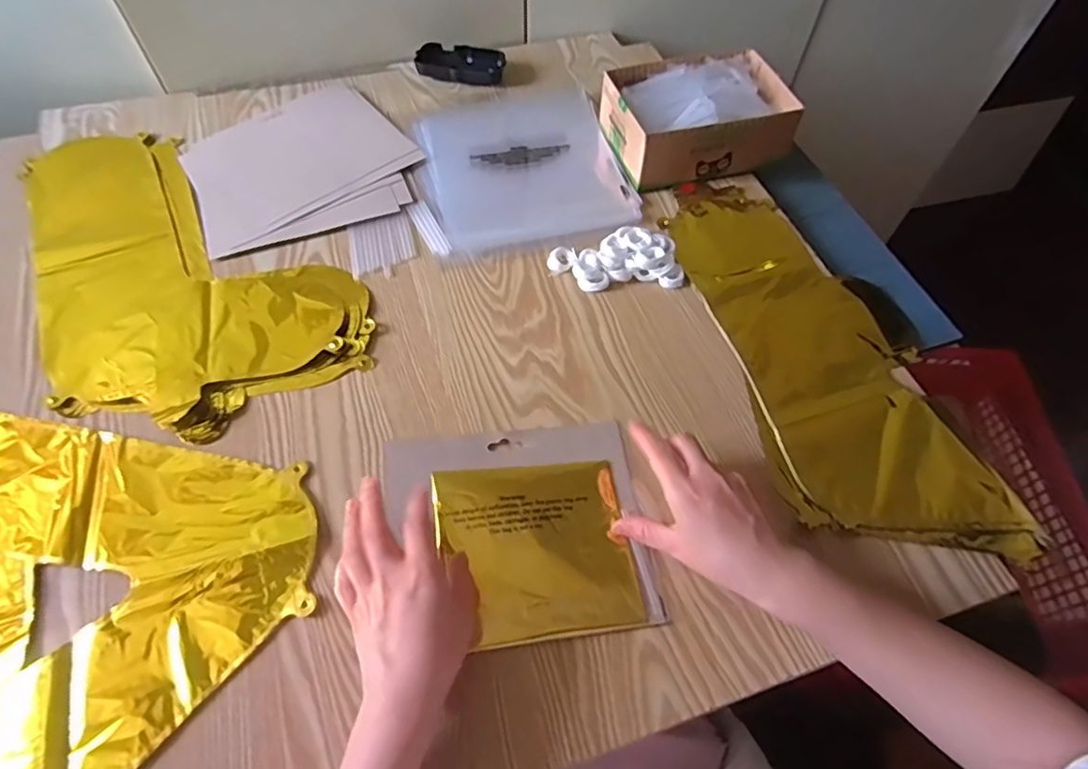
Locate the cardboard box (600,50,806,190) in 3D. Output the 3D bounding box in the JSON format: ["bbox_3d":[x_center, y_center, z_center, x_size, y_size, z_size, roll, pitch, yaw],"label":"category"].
[{"bbox_3d":[0.168,-0.292,0.646,0.188,0.066,0.131,-12,60,-8],"label":"cardboard box"}]

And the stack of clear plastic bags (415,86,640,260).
[{"bbox_3d":[-0.025,-0.245,0.657,0.200,0.012,0.235,-14,60,-9],"label":"stack of clear plastic bags"}]

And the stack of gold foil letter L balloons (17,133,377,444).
[{"bbox_3d":[-0.350,-0.129,0.574,0.251,0.014,0.404,-27,63,-16],"label":"stack of gold foil letter L balloons"}]

